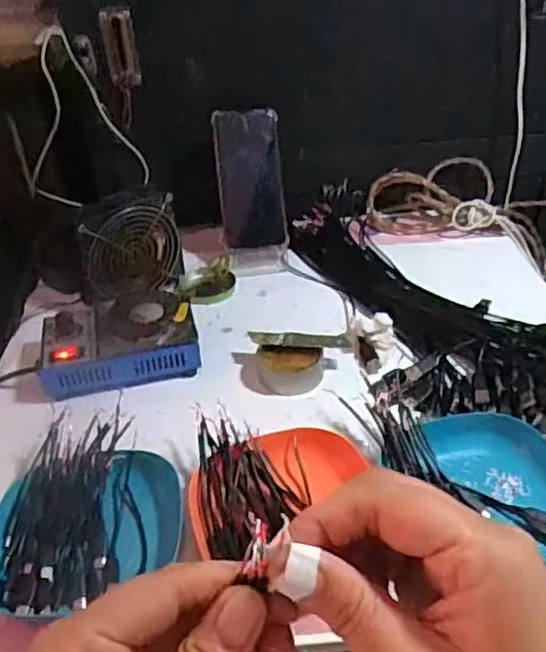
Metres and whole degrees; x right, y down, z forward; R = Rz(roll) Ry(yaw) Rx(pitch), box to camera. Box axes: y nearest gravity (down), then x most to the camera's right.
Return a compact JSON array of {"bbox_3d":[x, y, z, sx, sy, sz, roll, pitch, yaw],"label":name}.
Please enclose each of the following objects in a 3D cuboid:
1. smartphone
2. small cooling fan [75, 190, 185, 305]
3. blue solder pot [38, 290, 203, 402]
[{"bbox_3d":[-0.026,-0.177,0.813,0.081,0.162,0.008,-7,10,-19],"label":"smartphone"},{"bbox_3d":[-0.156,-0.088,0.740,0.119,0.119,0.029,-33,46,-32],"label":"small cooling fan"},{"bbox_3d":[-0.152,0.013,0.660,0.150,0.052,0.090,-10,38,-8],"label":"blue solder pot"}]

